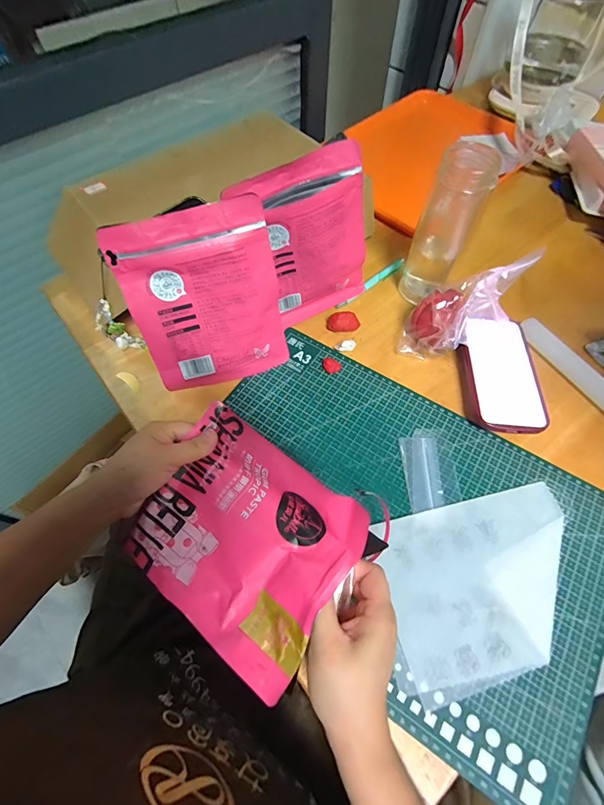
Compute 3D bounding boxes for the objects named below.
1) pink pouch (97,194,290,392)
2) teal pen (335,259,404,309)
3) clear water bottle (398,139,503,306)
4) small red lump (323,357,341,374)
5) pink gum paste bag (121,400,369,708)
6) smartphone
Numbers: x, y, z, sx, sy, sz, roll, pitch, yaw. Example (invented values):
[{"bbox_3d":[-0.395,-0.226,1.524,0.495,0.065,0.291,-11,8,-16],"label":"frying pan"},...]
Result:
[{"bbox_3d":[-0.101,-0.104,0.404,0.154,0.176,0.077,-18,64,-10],"label":"pink pouch"},{"bbox_3d":[0.104,-0.177,0.542,0.139,0.009,0.013,-38,69,-19],"label":"teal pen"},{"bbox_3d":[0.176,-0.213,0.462,0.061,0.178,0.061,21,64,10],"label":"clear water bottle"},{"bbox_3d":[0.037,-0.047,0.470,0.023,0.011,0.018,33,67,16],"label":"small red lump"},{"bbox_3d":[-0.054,0.105,0.300,0.183,0.025,0.146,29,81,29],"label":"pink gum paste bag"},{"bbox_3d":[0.243,-0.036,0.456,0.083,0.024,0.159,5,62,2],"label":"smartphone"}]

